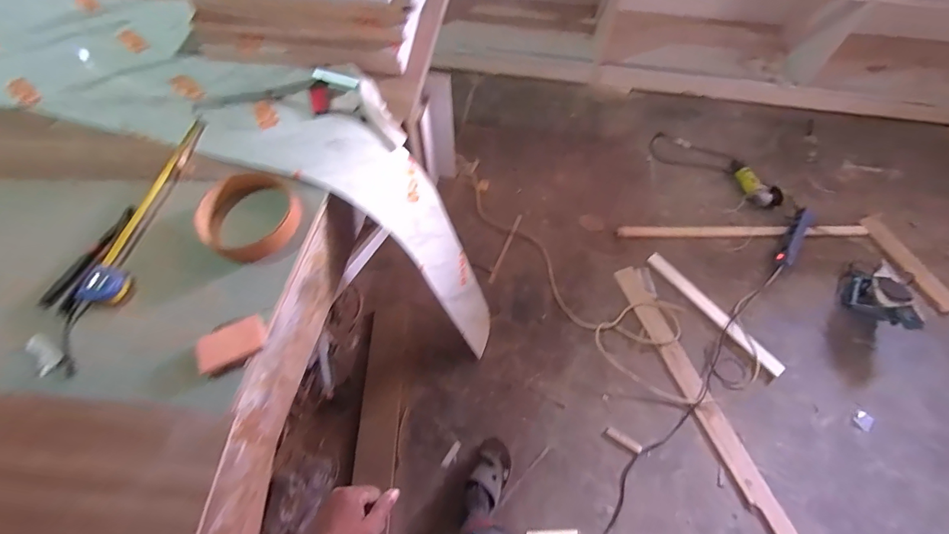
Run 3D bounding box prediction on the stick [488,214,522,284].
[{"bbox_3d":[0.133,-0.084,1.713,0.021,0.011,0.361,20,64,11],"label":"stick"}]

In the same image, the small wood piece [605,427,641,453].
[{"bbox_3d":[0.497,0.574,1.363,0.117,0.009,0.029,29,66,15],"label":"small wood piece"}]

